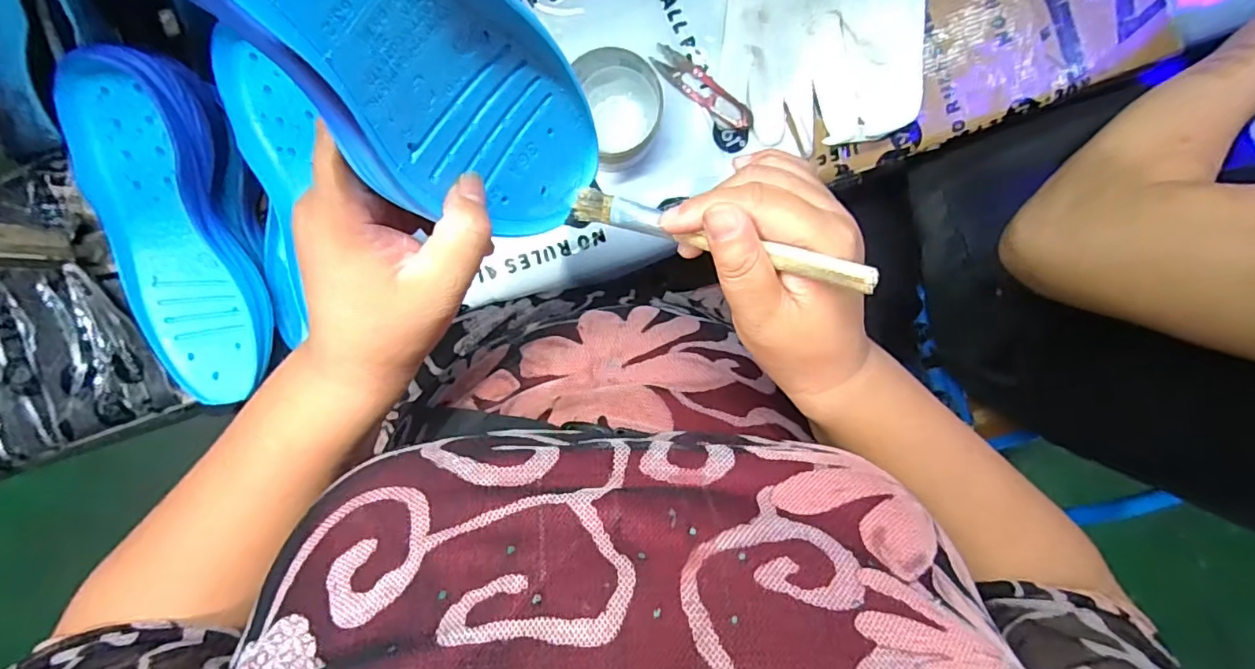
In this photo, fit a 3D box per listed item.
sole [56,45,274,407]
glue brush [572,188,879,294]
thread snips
[{"bbox_3d":[-0.329,-0.069,0.414,0.094,0.037,0.248,-4,110,-2],"label":"sole"},{"bbox_3d":[0.034,-0.046,0.257,0.157,0.012,0.014,22,94,33],"label":"glue brush"},{"bbox_3d":[0.065,-0.212,0.475,0.101,0.008,0.026,36,91,-5],"label":"thread snips"}]

